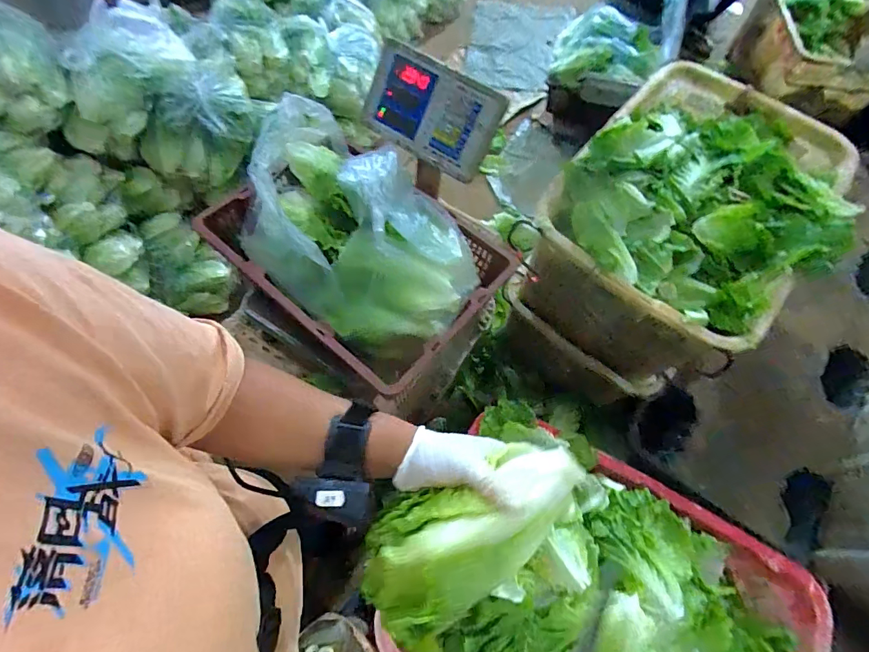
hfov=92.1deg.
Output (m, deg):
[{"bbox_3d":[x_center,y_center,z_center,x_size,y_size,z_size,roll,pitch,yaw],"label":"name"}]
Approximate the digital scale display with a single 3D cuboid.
[{"bbox_3d":[-0.008,-0.376,0.734,0.244,0.150,0.045,33,30,5],"label":"digital scale display"}]

